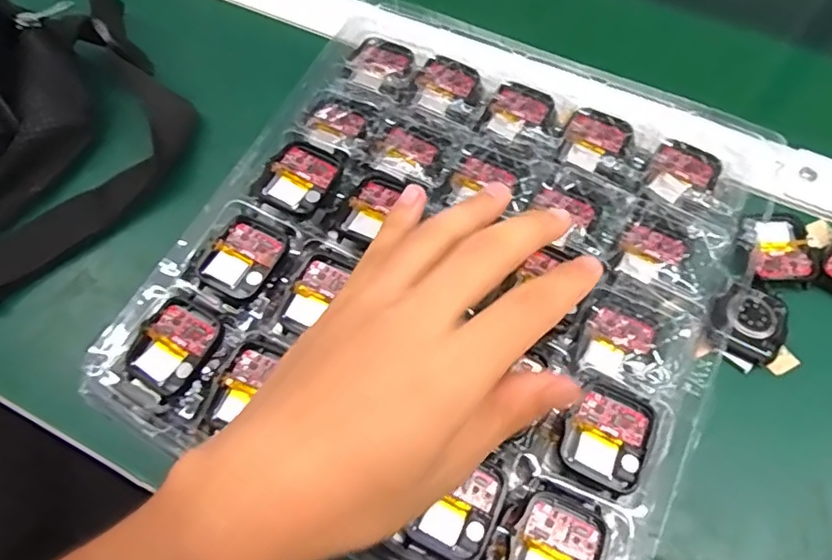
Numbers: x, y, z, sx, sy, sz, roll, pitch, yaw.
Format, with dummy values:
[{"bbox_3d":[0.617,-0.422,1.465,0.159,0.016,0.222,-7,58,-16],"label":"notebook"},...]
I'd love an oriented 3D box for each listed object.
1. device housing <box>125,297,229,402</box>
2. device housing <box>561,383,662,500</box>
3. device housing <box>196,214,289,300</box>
[{"bbox_3d":[-0.115,0.032,0.276,0.036,0.009,0.043,32,69,16],"label":"device housing"},{"bbox_3d":[0.086,0.069,0.260,0.036,0.005,0.044,25,70,13],"label":"device housing"},{"bbox_3d":[-0.089,-0.012,0.301,0.036,0.009,0.043,28,68,14],"label":"device housing"}]

